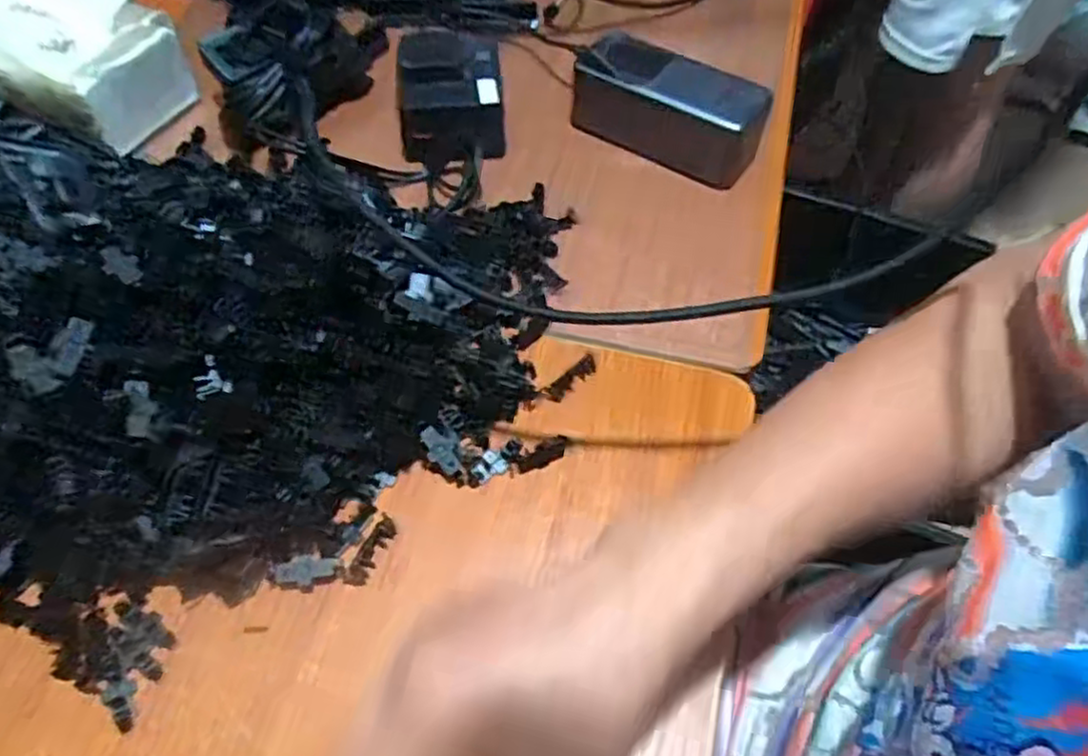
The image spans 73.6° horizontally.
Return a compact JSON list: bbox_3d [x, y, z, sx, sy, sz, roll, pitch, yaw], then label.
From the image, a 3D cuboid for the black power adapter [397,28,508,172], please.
[{"bbox_3d":[-0.063,-0.194,0.501,0.068,0.050,0.075,-3,57,-2],"label":"black power adapter"}]

